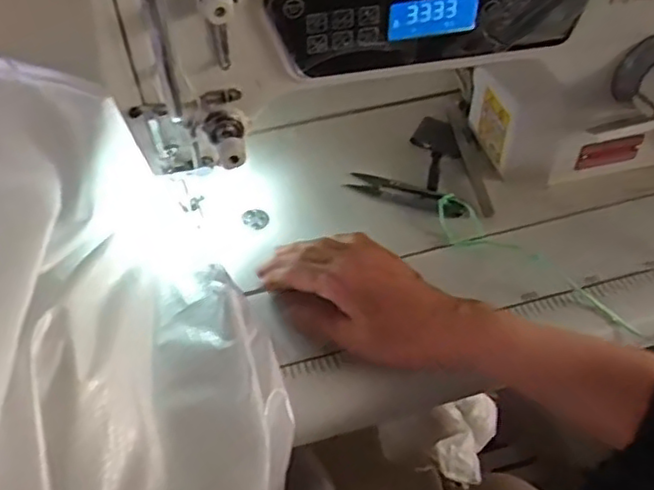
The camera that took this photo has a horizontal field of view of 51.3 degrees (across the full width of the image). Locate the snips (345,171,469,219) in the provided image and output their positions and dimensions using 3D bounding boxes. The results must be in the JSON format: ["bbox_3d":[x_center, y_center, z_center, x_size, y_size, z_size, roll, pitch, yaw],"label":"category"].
[{"bbox_3d":[0.064,-0.041,0.545,0.099,0.011,0.023,21,52,19],"label":"snips"}]

